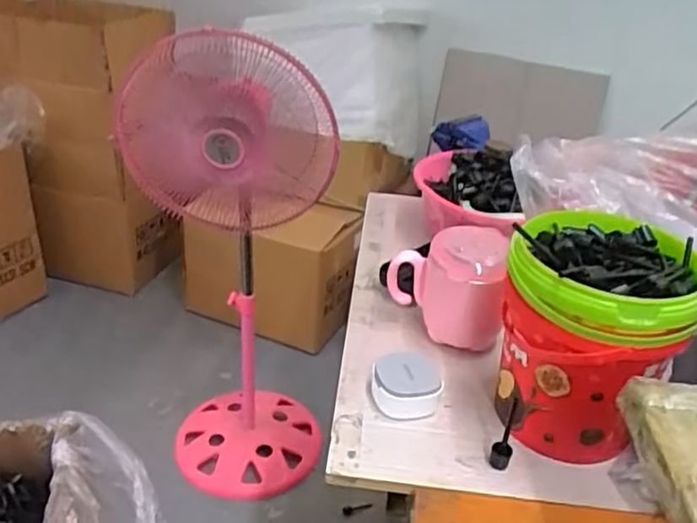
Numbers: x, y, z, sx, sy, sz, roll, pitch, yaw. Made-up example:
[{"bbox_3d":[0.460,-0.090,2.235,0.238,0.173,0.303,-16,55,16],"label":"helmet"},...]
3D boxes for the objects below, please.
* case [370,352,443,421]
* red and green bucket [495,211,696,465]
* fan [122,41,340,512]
[{"bbox_3d":[0.047,0.099,0.549,0.055,0.028,0.061,6,30,3],"label":"case"},{"bbox_3d":[0.179,0.061,0.503,0.123,0.159,0.114,3,30,-2],"label":"red and green bucket"},{"bbox_3d":[-0.210,0.032,1.234,0.331,0.855,0.279,-3,31,-13],"label":"fan"}]

